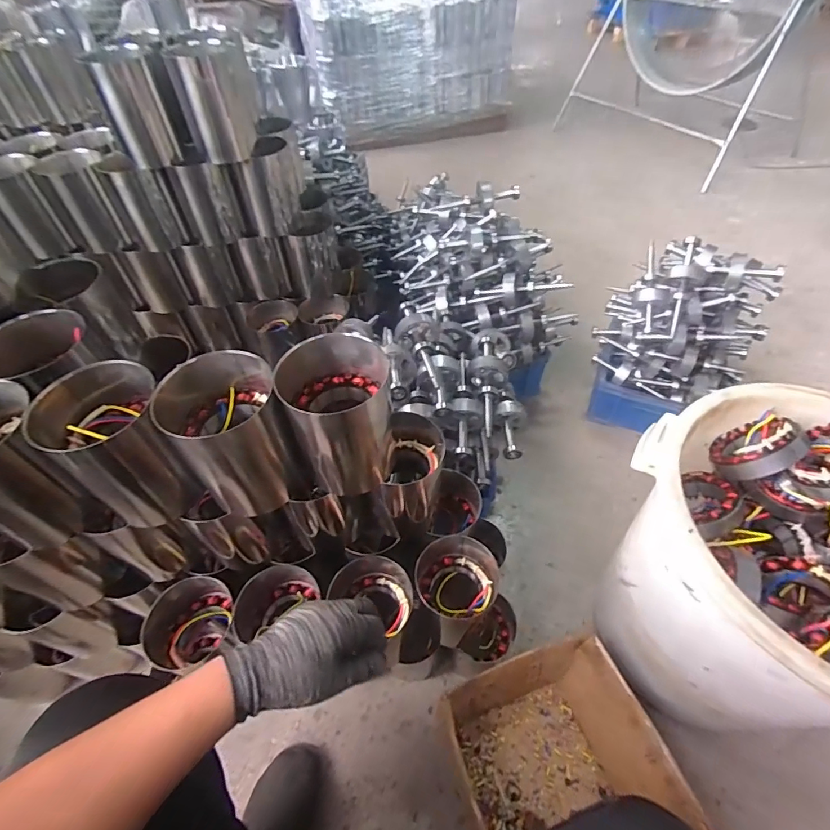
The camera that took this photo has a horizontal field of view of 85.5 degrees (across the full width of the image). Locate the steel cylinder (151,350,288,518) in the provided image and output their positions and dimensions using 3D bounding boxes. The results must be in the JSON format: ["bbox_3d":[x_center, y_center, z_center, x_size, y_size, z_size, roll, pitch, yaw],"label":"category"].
[{"bbox_3d":[-0.209,0.026,0.531,0.119,0.165,0.111,-29,55,-20],"label":"steel cylinder"}]

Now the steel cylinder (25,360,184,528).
[{"bbox_3d":[-0.335,0.041,0.534,0.121,0.185,0.113,-1,51,1],"label":"steel cylinder"}]

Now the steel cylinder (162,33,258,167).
[{"bbox_3d":[-0.365,-0.592,0.840,0.117,0.167,0.123,-12,51,-7],"label":"steel cylinder"}]

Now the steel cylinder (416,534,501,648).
[{"bbox_3d":[0.072,0.271,0.719,0.126,0.138,0.116,-22,53,-15],"label":"steel cylinder"}]

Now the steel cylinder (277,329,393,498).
[{"bbox_3d":[-0.091,0.002,0.550,0.114,0.172,0.106,-1,51,1],"label":"steel cylinder"}]

